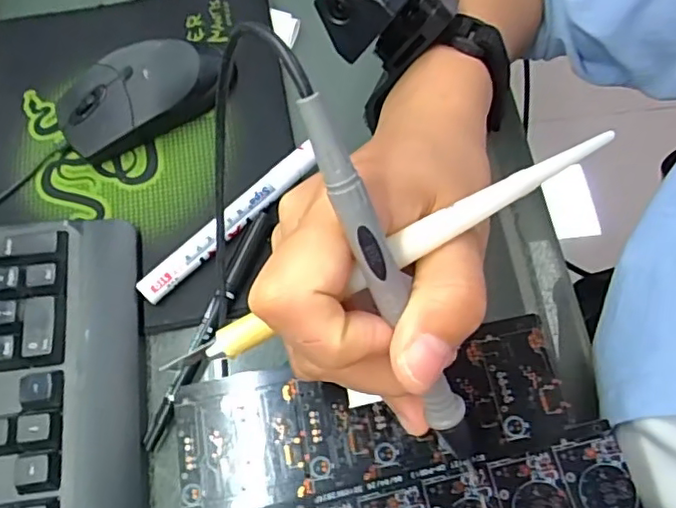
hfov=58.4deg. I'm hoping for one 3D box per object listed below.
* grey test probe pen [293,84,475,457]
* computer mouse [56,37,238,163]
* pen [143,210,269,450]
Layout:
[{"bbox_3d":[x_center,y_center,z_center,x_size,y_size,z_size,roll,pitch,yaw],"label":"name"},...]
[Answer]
[{"bbox_3d":[0.019,0.019,0.179,0.011,0.140,0.014,-33,28,-12],"label":"grey test probe pen"},{"bbox_3d":[-0.121,-0.104,0.382,0.114,0.036,0.056,-25,68,-9],"label":"computer mouse"},{"bbox_3d":[-0.070,0.037,0.329,0.010,0.009,0.138,20,68,10],"label":"pen"}]

